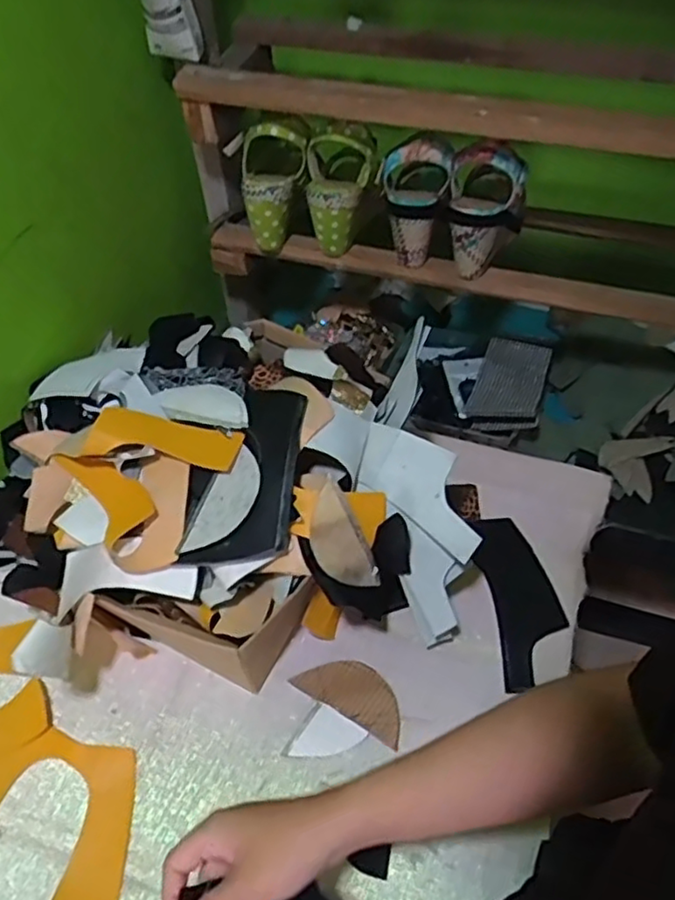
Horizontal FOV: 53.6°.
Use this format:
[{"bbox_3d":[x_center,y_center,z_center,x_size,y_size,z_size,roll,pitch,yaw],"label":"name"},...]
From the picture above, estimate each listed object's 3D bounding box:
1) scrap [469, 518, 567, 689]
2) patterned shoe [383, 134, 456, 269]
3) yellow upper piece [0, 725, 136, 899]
[{"bbox_3d":[0.179,0.144,0.658,0.070,0.009,0.169,-5,58,-8],"label":"scrap"},{"bbox_3d":[0.091,-0.295,0.781,0.079,0.129,0.098,3,50,4],"label":"patterned shoe"},{"bbox_3d":[-0.241,0.295,0.545,0.169,0.012,0.117,8,51,11],"label":"yellow upper piece"}]

